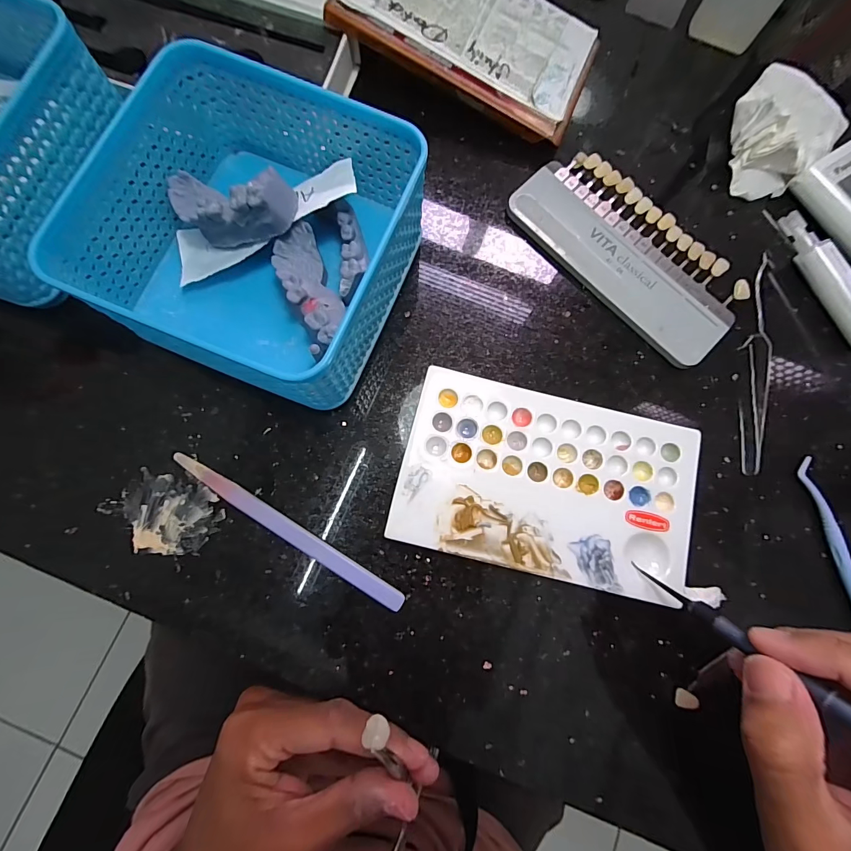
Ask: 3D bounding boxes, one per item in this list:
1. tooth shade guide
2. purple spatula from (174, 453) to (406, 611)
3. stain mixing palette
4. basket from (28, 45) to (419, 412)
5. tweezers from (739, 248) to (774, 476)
[{"bbox_3d":[0.123,-0.106,0.231,0.068,0.008,0.144,-44,85,-9],"label":"tooth shade guide"},{"bbox_3d":[-0.071,0.054,0.197,0.137,0.005,0.010,32,80,3],"label":"purple spatula"},{"bbox_3d":[0.064,0.030,0.203,0.151,0.014,0.092,14,80,-1],"label":"stain mixing palette"},{"bbox_3d":[-0.080,-0.092,0.190,0.130,0.062,0.132,23,80,1],"label":"basket"},{"bbox_3d":[0.191,-0.037,0.220,0.014,0.009,0.128,8,80,-2],"label":"tweezers"}]

